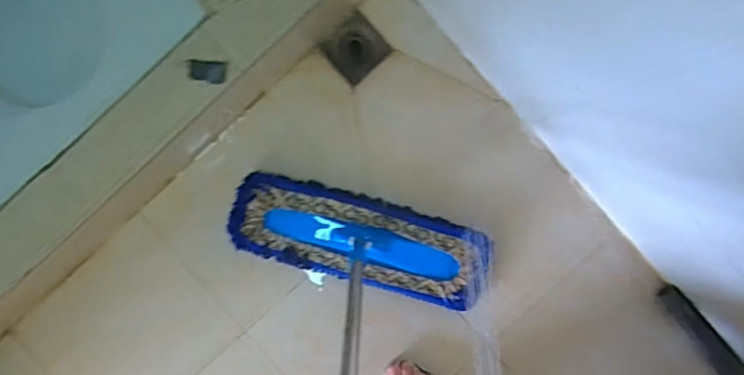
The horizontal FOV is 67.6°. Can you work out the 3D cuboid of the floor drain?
[{"bbox_3d":[-0.031,-0.253,1.012,0.099,0.017,0.099,-43,91,1],"label":"floor drain"}]

